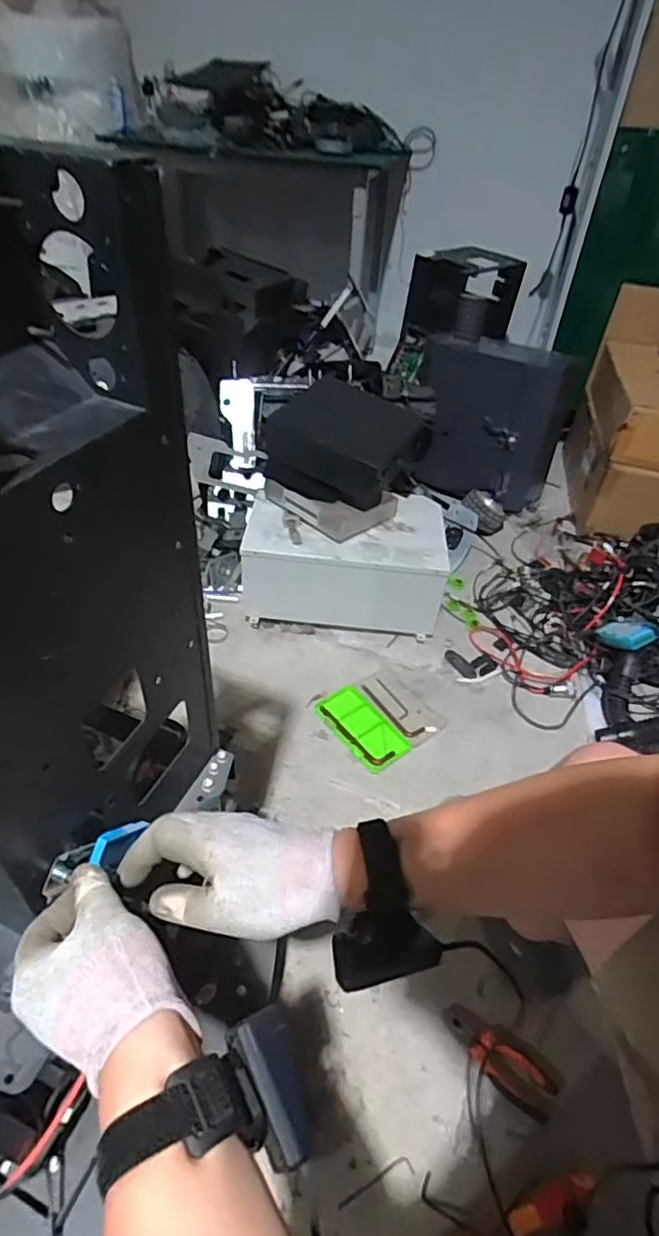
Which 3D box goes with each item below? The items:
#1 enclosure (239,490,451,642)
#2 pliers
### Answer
[{"bbox_3d":[0.036,-0.132,1.389,0.430,0.226,0.262,5,41,1],"label":"enclosure"},{"bbox_3d":[0.215,0.574,0.784,0.151,0.026,0.055,29,47,26],"label":"pliers"}]

